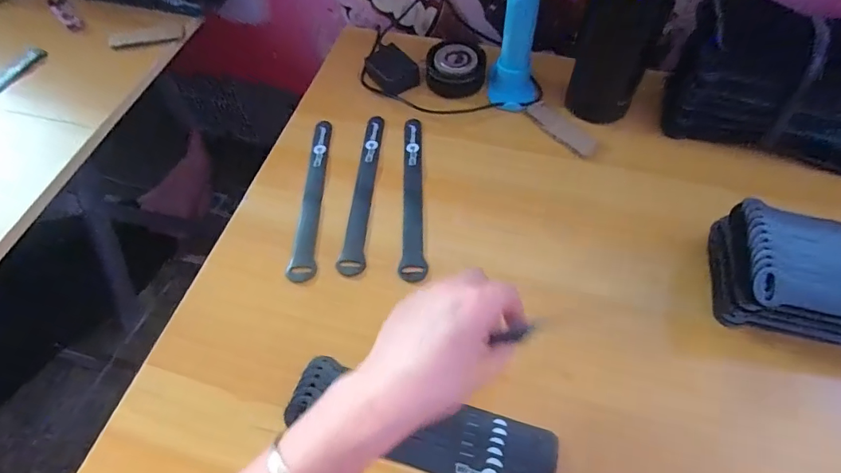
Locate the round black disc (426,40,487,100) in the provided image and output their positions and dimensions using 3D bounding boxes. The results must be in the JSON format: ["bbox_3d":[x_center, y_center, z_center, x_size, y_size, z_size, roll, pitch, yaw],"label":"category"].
[{"bbox_3d":[0.042,-0.201,0.548,0.070,0.024,0.070,-1,59,2],"label":"round black disc"}]

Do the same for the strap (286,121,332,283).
[{"bbox_3d":[-0.107,-0.045,0.465,0.024,0.005,0.202,-1,56,2],"label":"strap"}]

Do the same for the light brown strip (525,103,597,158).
[{"bbox_3d":[0.156,-0.120,0.508,0.028,0.006,0.086,-40,65,-19],"label":"light brown strip"}]

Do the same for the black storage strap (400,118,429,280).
[{"bbox_3d":[-0.008,-0.046,0.462,0.023,0.004,0.204,-3,55,3],"label":"black storage strap"}]

